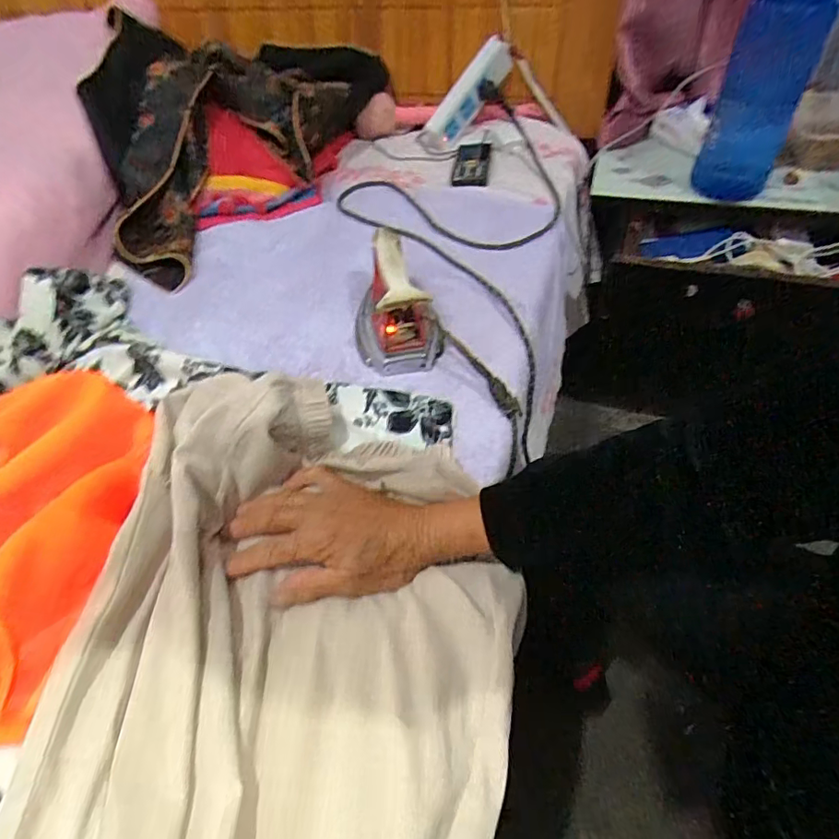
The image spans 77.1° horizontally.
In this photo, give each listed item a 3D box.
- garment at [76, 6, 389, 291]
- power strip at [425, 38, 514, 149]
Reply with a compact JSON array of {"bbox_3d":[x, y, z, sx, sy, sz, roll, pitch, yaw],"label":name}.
[{"bbox_3d":[-0.320,-0.442,0.804,0.376,0.197,0.437,35,59,30],"label":"garment"},{"bbox_3d":[0.084,-0.558,0.903,0.055,0.178,0.054,22,33,-39],"label":"power strip"}]

